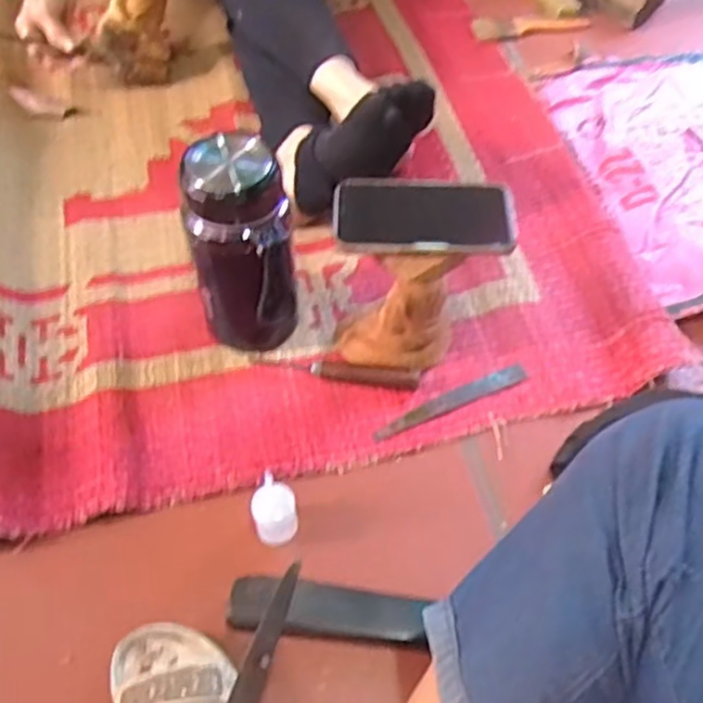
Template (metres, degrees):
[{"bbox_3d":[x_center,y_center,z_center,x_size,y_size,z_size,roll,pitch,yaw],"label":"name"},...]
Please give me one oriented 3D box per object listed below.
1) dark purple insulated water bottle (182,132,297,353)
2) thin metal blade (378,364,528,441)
[{"bbox_3d":[-0.100,-0.087,0.669,0.094,0.218,0.085,-8,56,-6],"label":"dark purple insulated water bottle"},{"bbox_3d":[0.099,0.049,0.704,0.168,0.005,0.020,-21,59,-14],"label":"thin metal blade"}]

